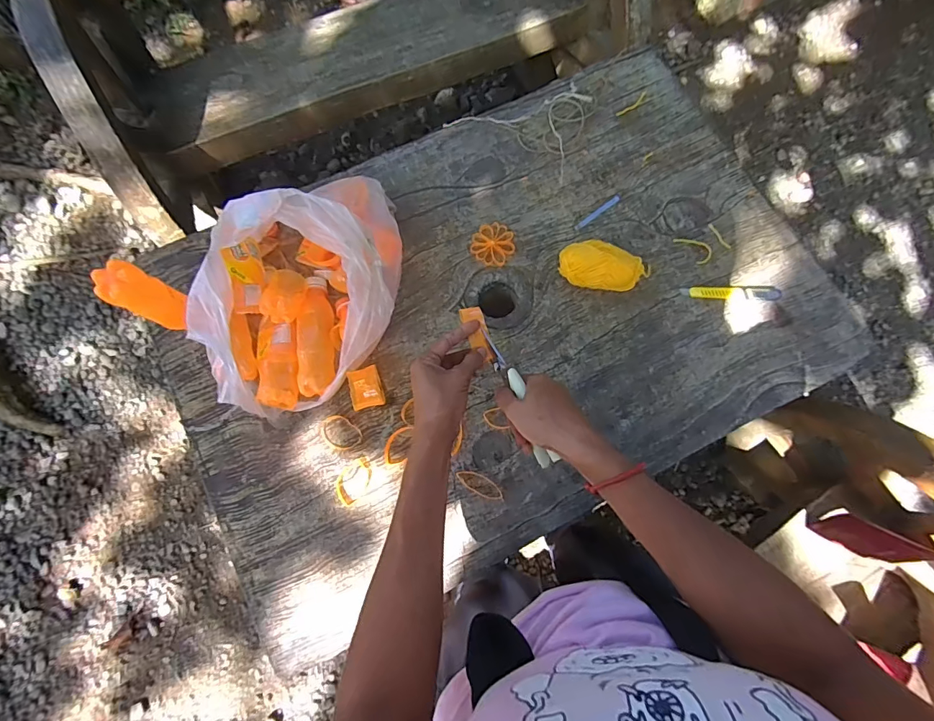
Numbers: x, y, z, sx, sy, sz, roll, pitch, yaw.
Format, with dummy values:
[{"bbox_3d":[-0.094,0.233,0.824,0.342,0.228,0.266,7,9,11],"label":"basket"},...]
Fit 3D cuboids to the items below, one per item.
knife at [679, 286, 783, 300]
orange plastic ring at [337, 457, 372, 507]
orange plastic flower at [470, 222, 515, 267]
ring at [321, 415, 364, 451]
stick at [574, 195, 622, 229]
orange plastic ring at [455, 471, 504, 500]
[{"bbox_3d":[0.385,-0.099,0.636,0.136,0.015,0.020,1,80,-1],"label":"knife"},{"bbox_3d":[-0.148,0.160,0.578,0.057,0.005,0.042,-38,83,-7],"label":"orange plastic ring"},{"bbox_3d":[0.039,-0.175,0.652,0.062,0.008,0.062,0,80,-1],"label":"orange plastic flower"},{"bbox_3d":[-0.172,0.100,0.593,0.060,0.005,0.041,37,81,5],"label":"ring"},{"bbox_3d":[0.201,-0.227,0.668,0.089,0.004,0.010,-38,83,-7],"label":"stick"},{"bbox_3d":[0.017,0.165,0.576,0.067,0.005,0.024,29,80,4],"label":"orange plastic ring"}]

